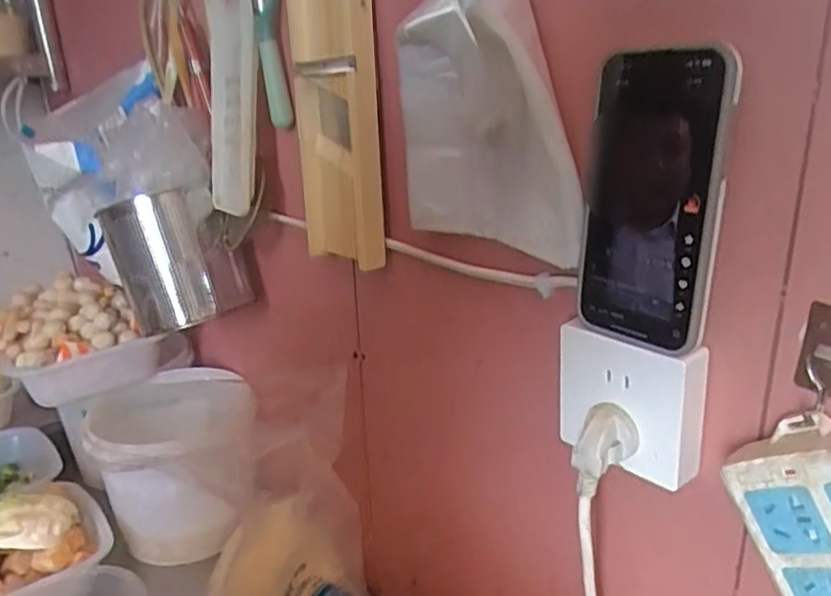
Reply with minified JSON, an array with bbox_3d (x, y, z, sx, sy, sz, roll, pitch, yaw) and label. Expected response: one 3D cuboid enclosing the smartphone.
[{"bbox_3d":[0.129,-0.053,0.374,0.017,0.161,0.087,-8,20,-28],"label":"smartphone"}]

